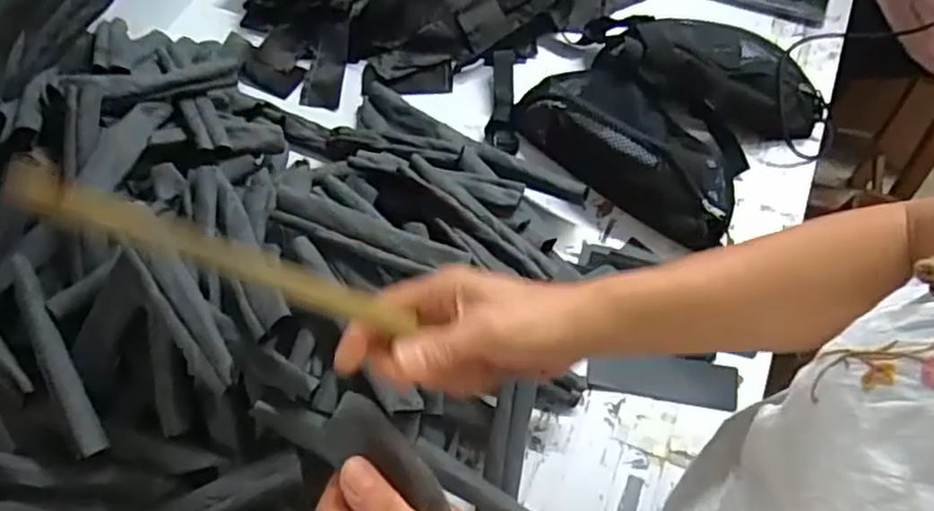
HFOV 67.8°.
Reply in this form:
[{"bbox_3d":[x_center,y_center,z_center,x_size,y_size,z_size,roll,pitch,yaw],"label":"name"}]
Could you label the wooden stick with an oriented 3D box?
[{"bbox_3d":[-0.122,0.002,0.357,0.203,0.020,0.016,23,57,-26],"label":"wooden stick"}]

